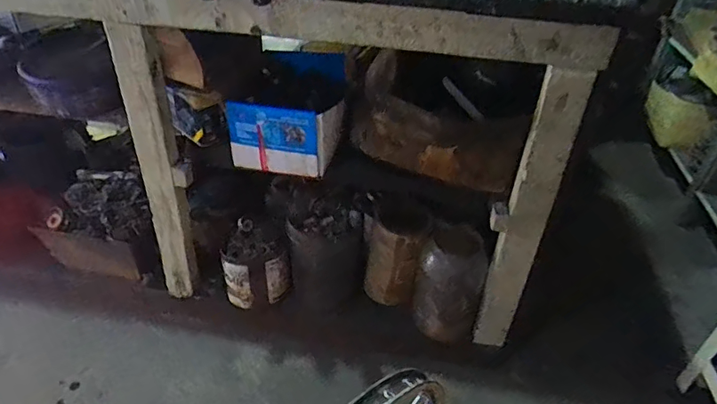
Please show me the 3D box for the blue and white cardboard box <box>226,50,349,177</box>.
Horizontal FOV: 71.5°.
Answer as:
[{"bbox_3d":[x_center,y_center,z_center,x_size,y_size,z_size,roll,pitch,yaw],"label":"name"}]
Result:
[{"bbox_3d":[-0.138,-0.190,1.046,0.221,0.143,0.269,3,37,0],"label":"blue and white cardboard box"}]

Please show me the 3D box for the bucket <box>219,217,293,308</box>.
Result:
[{"bbox_3d":[-0.246,0.134,1.168,0.142,0.176,0.152,2,37,-2],"label":"bucket"}]

